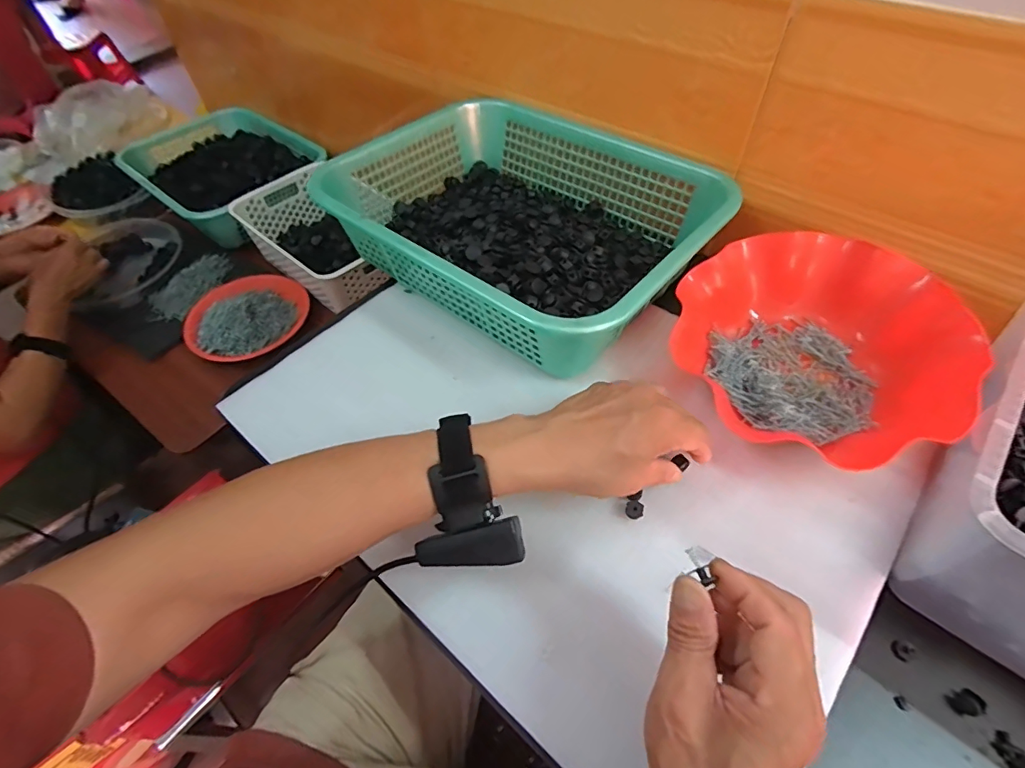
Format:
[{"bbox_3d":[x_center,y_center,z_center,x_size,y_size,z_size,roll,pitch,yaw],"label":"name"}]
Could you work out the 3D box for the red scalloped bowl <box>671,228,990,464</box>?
[{"bbox_3d":[0.255,-0.036,0.434,0.215,0.078,0.205,-2,54,2],"label":"red scalloped bowl"}]

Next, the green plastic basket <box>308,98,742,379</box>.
[{"bbox_3d":[0.006,-0.187,0.542,0.388,0.103,0.289,30,62,22],"label":"green plastic basket"}]

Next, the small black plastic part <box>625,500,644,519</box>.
[{"bbox_3d":[0.095,0.098,0.384,0.013,0.011,0.011,20,58,17],"label":"small black plastic part"}]

